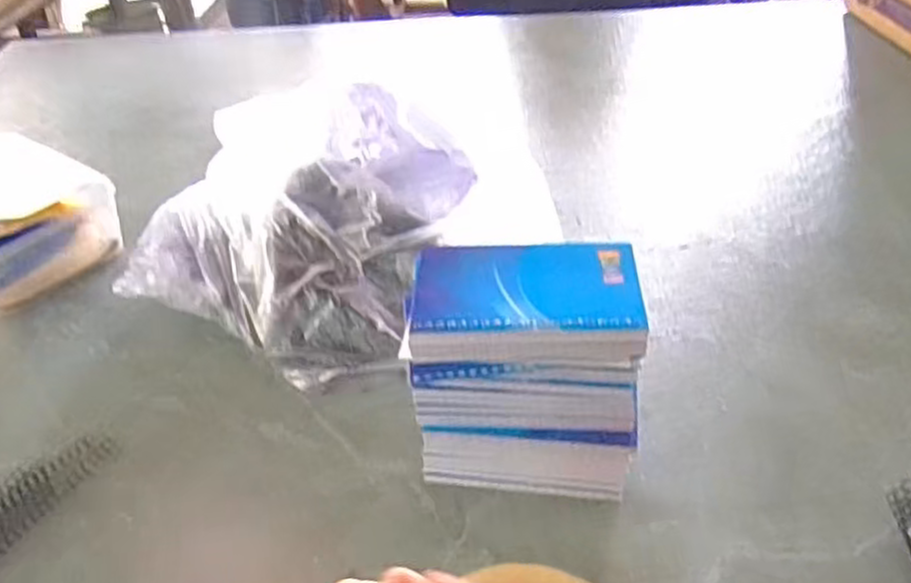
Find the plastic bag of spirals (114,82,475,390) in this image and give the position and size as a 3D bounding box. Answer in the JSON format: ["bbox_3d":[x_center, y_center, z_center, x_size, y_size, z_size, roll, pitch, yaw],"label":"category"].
[{"bbox_3d":[-0.124,-0.063,0.628,0.296,0.135,0.234,18,45,26],"label":"plastic bag of spirals"}]

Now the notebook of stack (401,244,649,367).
[{"bbox_3d":[0.041,0.005,0.433,0.131,0.024,0.084,0,40,6],"label":"notebook of stack"}]

